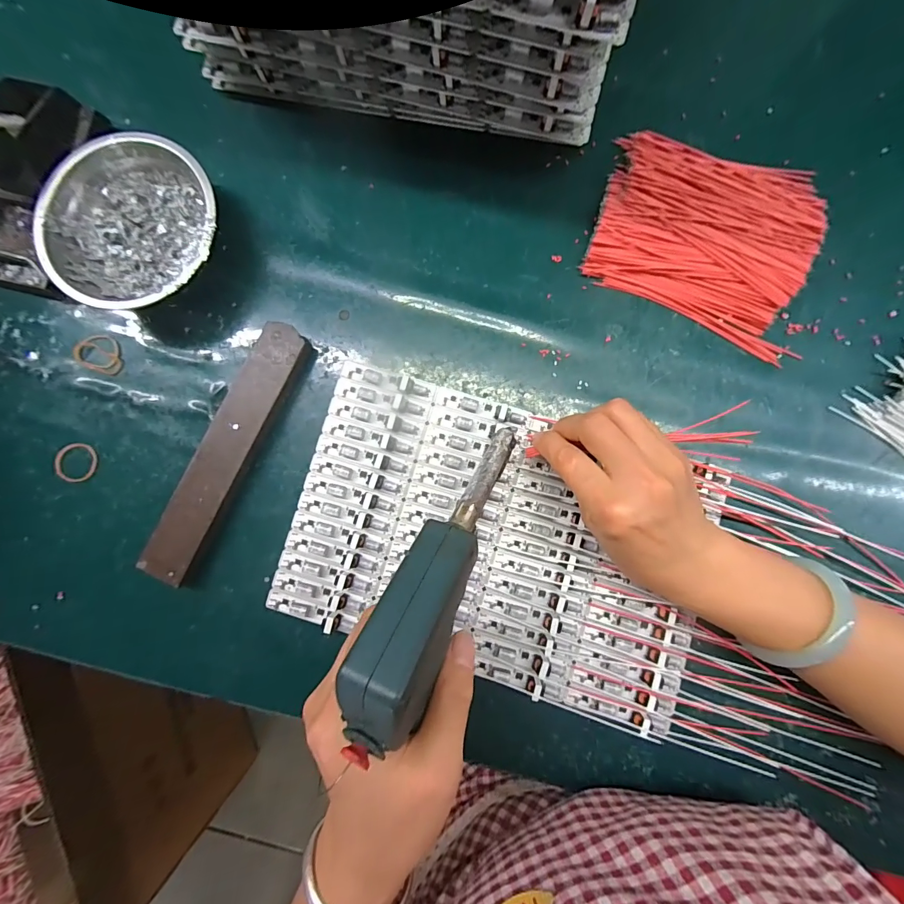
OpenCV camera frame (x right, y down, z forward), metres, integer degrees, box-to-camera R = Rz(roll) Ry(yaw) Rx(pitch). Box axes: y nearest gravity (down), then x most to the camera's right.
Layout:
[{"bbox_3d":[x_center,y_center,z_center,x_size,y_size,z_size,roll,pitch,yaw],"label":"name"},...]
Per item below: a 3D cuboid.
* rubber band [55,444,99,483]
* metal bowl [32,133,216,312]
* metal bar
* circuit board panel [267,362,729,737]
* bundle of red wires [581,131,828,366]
[{"bbox_3d":[-0.281,0.008,0.298,0.030,0.004,0.029,-1,86,1],"label":"rubber band"},{"bbox_3d":[-0.224,-0.158,0.291,0.120,0.043,0.120,0,86,1],"label":"metal bowl"},{"bbox_3d":[-0.164,-0.001,0.292,0.034,0.020,0.198,27,87,3],"label":"metal bar"},{"bbox_3d":[0.032,0.063,0.288,0.290,0.014,0.187,17,87,2],"label":"circuit board panel"},{"bbox_3d":[0.186,-0.158,0.296,0.155,0.018,0.134,16,87,2],"label":"bundle of red wires"}]

